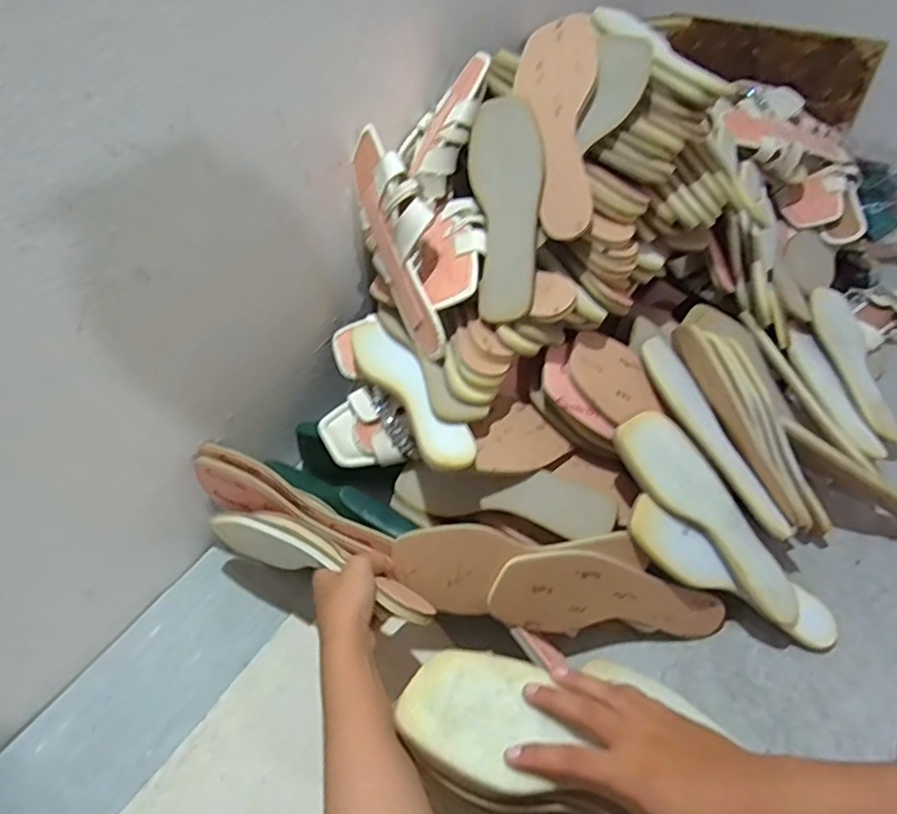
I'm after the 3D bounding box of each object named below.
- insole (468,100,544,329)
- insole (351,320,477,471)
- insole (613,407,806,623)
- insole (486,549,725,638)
[{"bbox_3d":[0.060,-0.205,0.618,0.080,0.009,0.232,-9,81,31],"label":"insole"},{"bbox_3d":[-0.045,-0.021,0.638,0.056,0.015,0.242,-23,51,-18],"label":"insole"},{"bbox_3d":[0.262,0.108,0.608,0.072,0.016,0.244,-39,87,-29],"label":"insole"},{"bbox_3d":[0.154,0.195,0.590,0.231,0.090,0.011,22,8,-12],"label":"insole"}]

